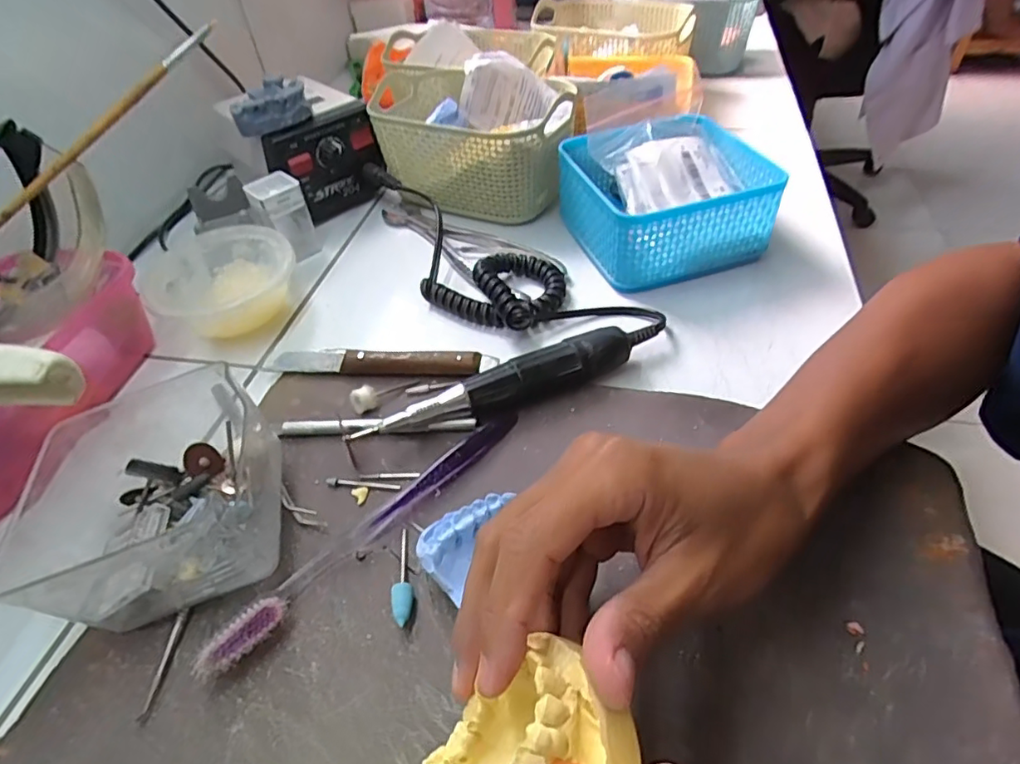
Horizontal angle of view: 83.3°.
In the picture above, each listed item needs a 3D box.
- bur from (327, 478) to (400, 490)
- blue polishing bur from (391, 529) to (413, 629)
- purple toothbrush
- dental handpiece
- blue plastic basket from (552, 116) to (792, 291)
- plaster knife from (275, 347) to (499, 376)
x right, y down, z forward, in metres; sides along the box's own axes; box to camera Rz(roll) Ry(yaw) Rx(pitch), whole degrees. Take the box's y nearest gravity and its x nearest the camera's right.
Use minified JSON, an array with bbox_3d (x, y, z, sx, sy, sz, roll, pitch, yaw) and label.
[{"bbox_3d":[-0.081,0.055,0.312,0.042,0.004,0.005,5,47,9],"label":"bur"},{"bbox_3d":[-0.051,0.092,0.272,0.009,0.008,0.048,-8,34,-3],"label":"blue polishing bur"},{"bbox_3d":[-0.067,0.069,0.288,0.020,0.018,0.186,32,56,30],"label":"purple toothbrush"},{"bbox_3d":[0.007,-0.002,0.342,0.191,0.026,0.031,-20,48,-15],"label":"dental handpiece"},{"bbox_3d":[0.117,-0.142,0.440,0.131,0.070,0.127,-15,47,-9],"label":"blue plastic basket"},{"bbox_3d":[-0.082,-0.013,0.371,0.143,0.014,0.018,4,47,8],"label":"plaster knife"}]

